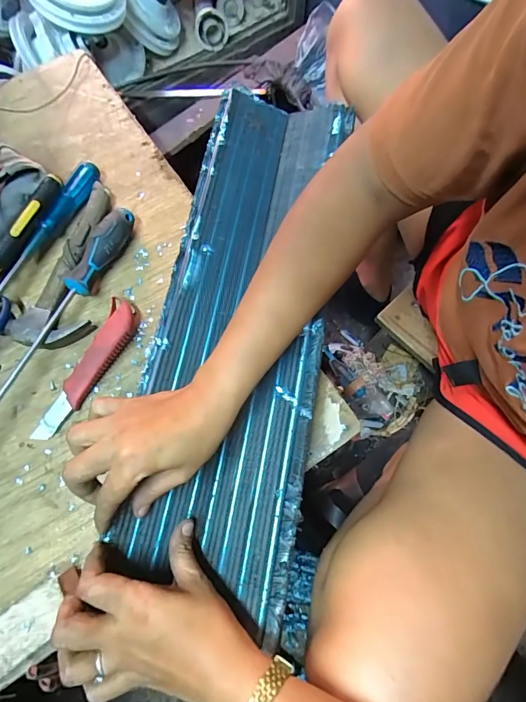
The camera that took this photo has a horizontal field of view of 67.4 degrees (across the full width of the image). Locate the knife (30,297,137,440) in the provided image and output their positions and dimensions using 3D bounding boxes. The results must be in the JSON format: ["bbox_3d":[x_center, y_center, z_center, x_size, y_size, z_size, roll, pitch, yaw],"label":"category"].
[{"bbox_3d":[-0.181,0.016,0.402,0.040,0.030,0.160,29,75,9],"label":"knife"}]

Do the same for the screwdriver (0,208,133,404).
[{"bbox_3d":[-0.223,-0.027,0.416,0.028,0.033,0.302,26,74,8],"label":"screwdriver"}]

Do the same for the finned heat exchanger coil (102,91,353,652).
[{"bbox_3d":[-0.019,-0.049,0.403,0.169,0.026,0.540,3,71,1],"label":"finned heat exchanger coil"}]

